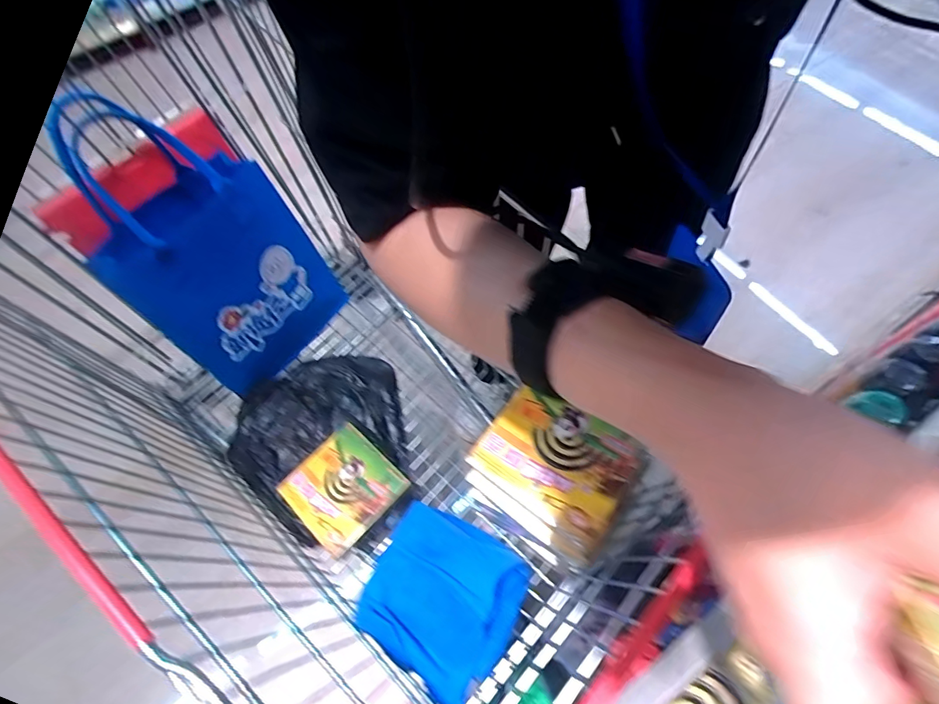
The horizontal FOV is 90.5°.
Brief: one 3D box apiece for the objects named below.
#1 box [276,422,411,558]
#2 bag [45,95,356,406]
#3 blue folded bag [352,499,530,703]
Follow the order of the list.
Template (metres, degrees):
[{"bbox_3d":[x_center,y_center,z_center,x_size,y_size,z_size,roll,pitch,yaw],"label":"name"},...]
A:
[{"bbox_3d":[-0.184,0.193,0.673,0.144,0.030,0.137,40,71,21],"label":"box"},{"bbox_3d":[-0.371,-0.121,0.733,0.179,0.297,0.250,29,68,17],"label":"bag"},{"bbox_3d":[-0.038,0.298,0.580,0.186,0.072,0.168,28,67,17],"label":"blue folded bag"}]

